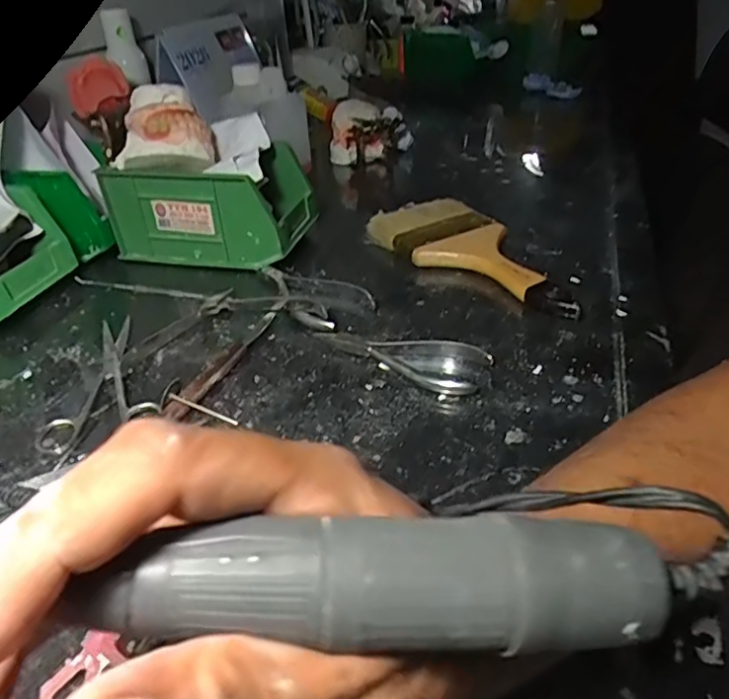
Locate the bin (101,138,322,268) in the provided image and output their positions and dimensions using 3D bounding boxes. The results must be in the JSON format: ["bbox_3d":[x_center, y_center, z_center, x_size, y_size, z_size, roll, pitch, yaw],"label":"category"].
[{"bbox_3d":[-0.141,-0.138,0.553,0.167,0.083,0.098,7,36,14],"label":"bin"}]

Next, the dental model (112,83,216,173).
[{"bbox_3d":[-0.171,-0.191,0.512,0.077,0.039,0.074,3,72,-7],"label":"dental model"}]

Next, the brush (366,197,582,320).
[{"bbox_3d":[0.103,-0.088,0.509,0.095,0.028,0.225,-24,40,-28],"label":"brush"}]

